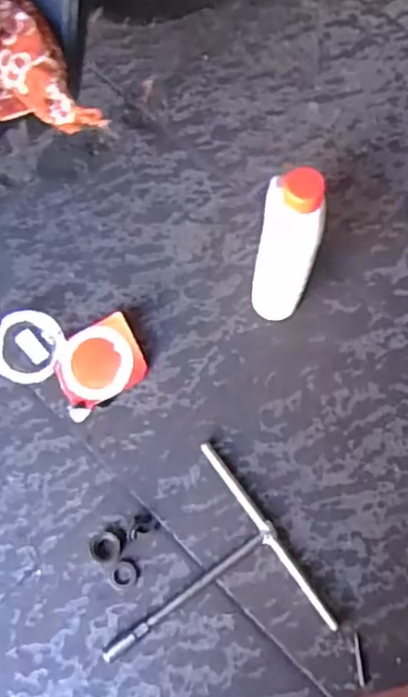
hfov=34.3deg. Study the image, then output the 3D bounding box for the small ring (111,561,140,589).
[{"bbox_3d":[-0.069,0.199,0.582,0.024,0.004,0.023,0,71,1],"label":"small ring"}]

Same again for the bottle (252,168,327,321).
[{"bbox_3d":[0.072,-0.083,0.574,0.052,0.200,0.047,7,71,4],"label":"bottle"}]

